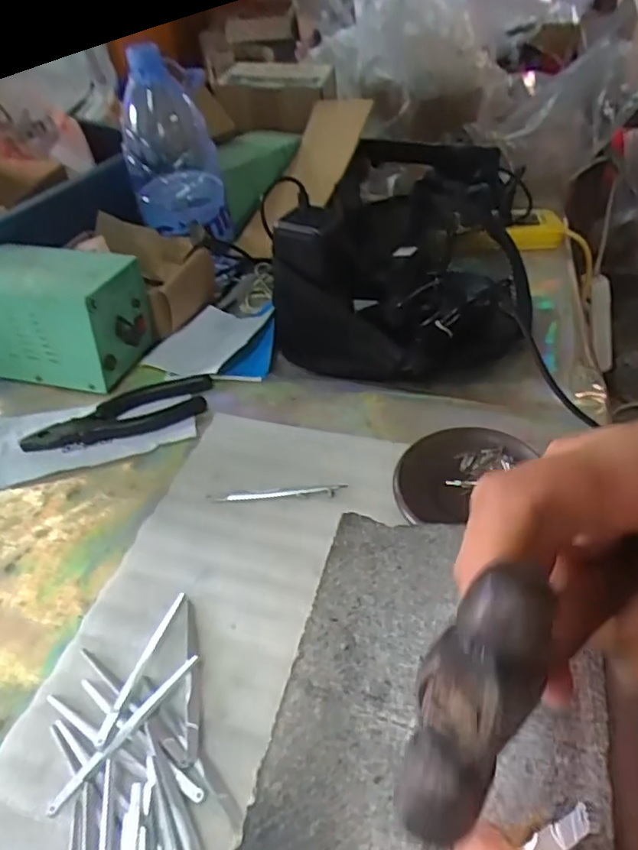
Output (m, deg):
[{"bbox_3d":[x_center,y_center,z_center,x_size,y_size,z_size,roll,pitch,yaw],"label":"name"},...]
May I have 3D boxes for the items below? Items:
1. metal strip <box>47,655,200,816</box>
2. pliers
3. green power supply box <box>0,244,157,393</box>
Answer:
[{"bbox_3d":[-0.106,0.170,0.341,0.007,0.008,0.103,26,51,31],"label":"metal strip"},{"bbox_3d":[-0.177,-0.013,0.547,0.158,0.010,0.064,-10,42,-4],"label":"pliers"},{"bbox_3d":[-0.257,-0.108,0.595,0.159,0.103,0.098,9,44,17],"label":"green power supply box"}]

